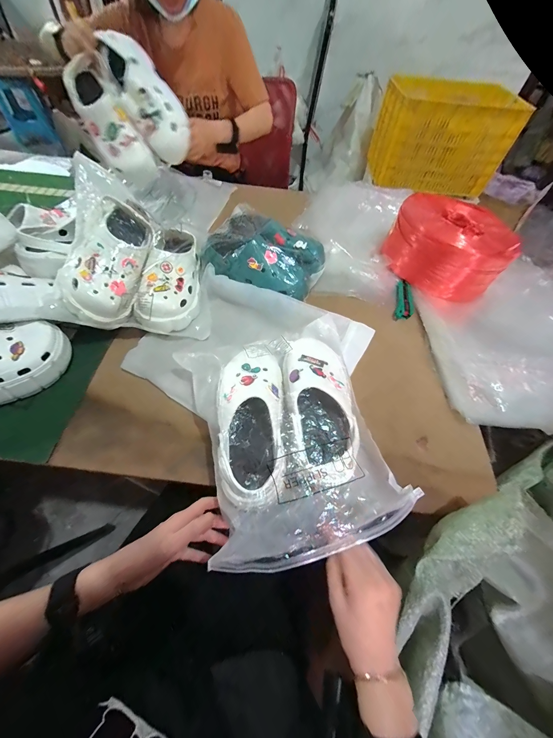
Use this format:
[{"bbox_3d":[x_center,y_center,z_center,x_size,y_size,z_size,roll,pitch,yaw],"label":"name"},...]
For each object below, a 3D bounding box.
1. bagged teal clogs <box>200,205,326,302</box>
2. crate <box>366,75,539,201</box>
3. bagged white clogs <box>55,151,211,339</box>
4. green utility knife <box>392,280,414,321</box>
[{"bbox_3d":[-0.022,-0.265,0.604,0.243,0.093,0.176,23,58,10],"label":"bagged teal clogs"},{"bbox_3d":[0.825,-1.167,1.379,0.610,0.357,0.311,11,57,2],"label":"crate"},{"bbox_3d":[-0.274,-0.230,0.559,0.257,0.191,0.292,0,57,-5],"label":"bagged white clogs"},{"bbox_3d":[0.307,-0.164,0.647,0.042,0.018,0.122,16,57,5],"label":"green utility knife"}]

